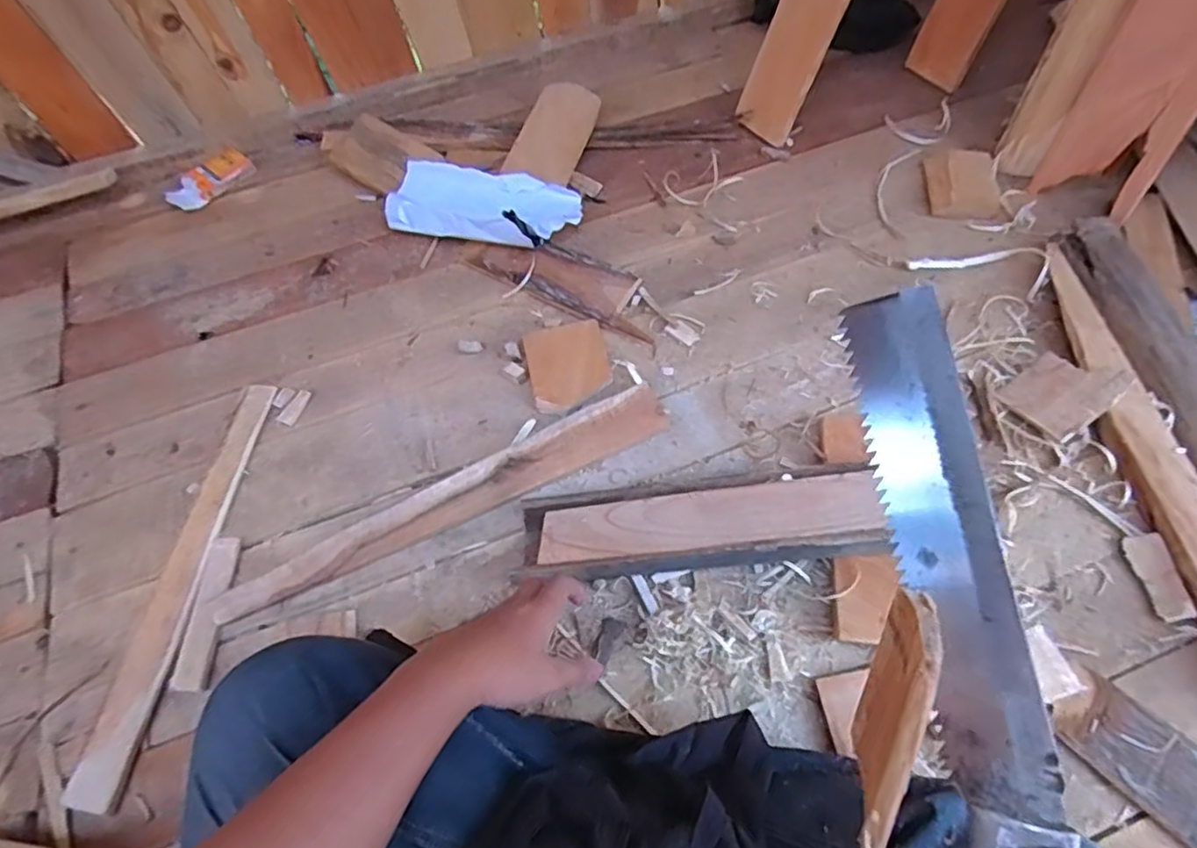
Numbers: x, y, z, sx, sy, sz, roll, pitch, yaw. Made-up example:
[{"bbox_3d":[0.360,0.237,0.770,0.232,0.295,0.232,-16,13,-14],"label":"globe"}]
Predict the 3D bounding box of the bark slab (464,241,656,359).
[{"bbox_3d":[-0.040,-0.187,0.838,0.276,0.023,0.077,26,64,19],"label":"bark slab"}]

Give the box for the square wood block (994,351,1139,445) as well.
[{"bbox_3d":[0.496,-0.037,0.697,0.097,0.005,0.082,-41,52,-2],"label":"square wood block"}]

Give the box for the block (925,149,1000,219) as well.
[{"bbox_3d":[0.486,-0.320,0.873,0.088,0.017,0.121,7,59,8],"label":"block"}]

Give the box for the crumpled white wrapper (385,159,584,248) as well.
[{"bbox_3d":[-0.155,-0.290,0.884,0.266,0.055,0.123,11,60,11],"label":"crumpled white wrapper"}]

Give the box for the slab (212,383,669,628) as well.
[{"bbox_3d":[-0.149,0.083,0.680,0.482,0.021,0.052,-26,60,-11],"label":"slab"}]

